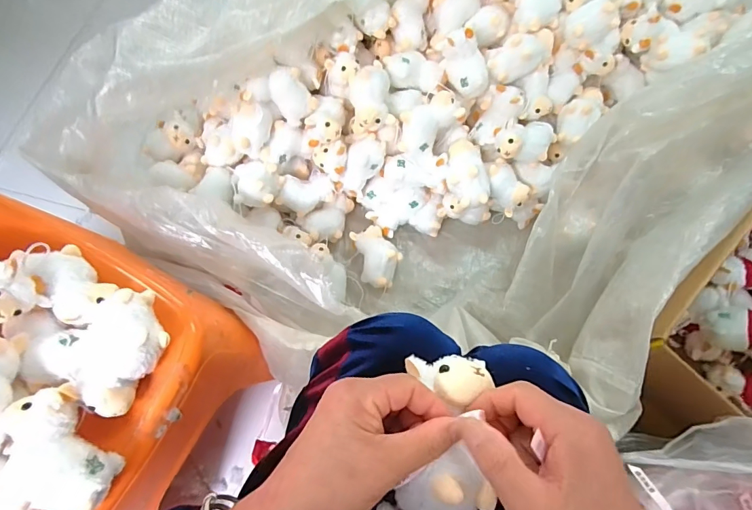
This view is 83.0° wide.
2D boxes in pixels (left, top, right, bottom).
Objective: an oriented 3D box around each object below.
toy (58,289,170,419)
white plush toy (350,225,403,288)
[{"bbox_3d":[-0.271,0.103,0.455,0.087,0.053,0.128,-5,70,0],"label":"toy"},{"bbox_3d":[0.003,0.004,0.825,0.083,0.060,0.125,-21,71,-6],"label":"white plush toy"}]

